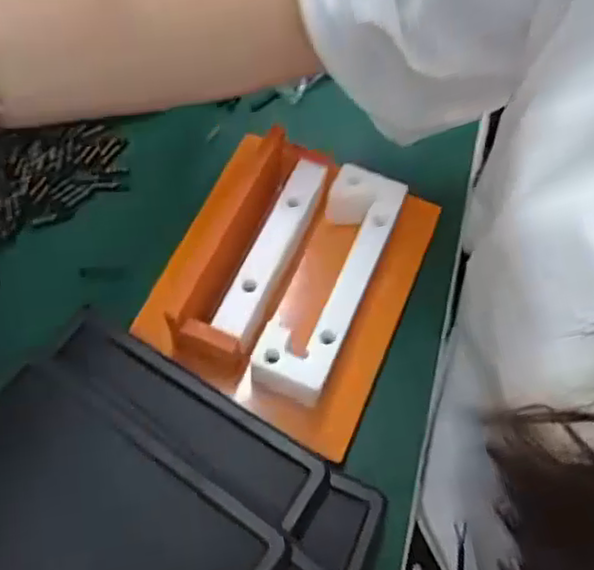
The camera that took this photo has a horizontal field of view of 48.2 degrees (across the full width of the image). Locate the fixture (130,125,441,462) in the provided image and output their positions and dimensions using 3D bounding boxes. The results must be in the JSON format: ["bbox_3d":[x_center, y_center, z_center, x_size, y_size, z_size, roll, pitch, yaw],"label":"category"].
[{"bbox_3d":[0.005,-0.006,0.382,0.125,0.049,0.167,25,66,9],"label":"fixture"}]

